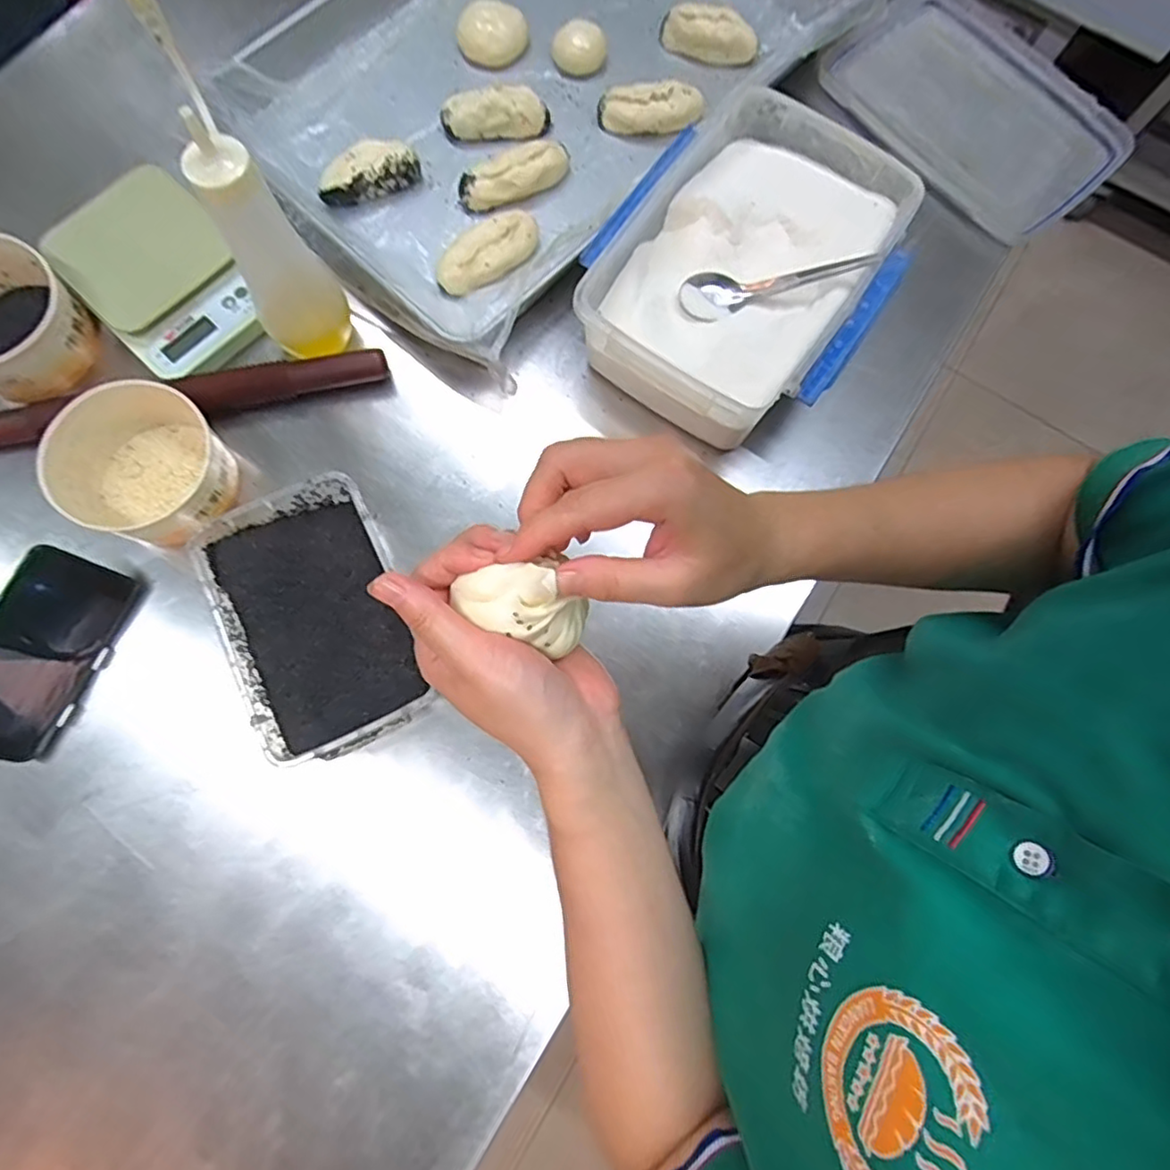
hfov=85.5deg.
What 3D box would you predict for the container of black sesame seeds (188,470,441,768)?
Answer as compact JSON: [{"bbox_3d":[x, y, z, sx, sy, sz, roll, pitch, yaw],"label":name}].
[{"bbox_3d":[-0.213,0.032,0.522,0.138,0.066,0.213,-23,79,-8],"label":"container of black sesame seeds"}]

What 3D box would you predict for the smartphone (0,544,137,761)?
[{"bbox_3d":[-0.434,0.055,0.500,0.007,0.079,0.161,14,73,42],"label":"smartphone"}]

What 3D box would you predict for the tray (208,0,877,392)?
[{"bbox_3d":[-0.050,-0.555,0.686,0.443,0.070,0.645,40,78,7],"label":"tray"}]

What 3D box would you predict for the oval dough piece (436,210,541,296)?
[{"bbox_3d":[-0.096,-0.332,0.630,0.112,0.024,0.050,-38,81,-10],"label":"oval dough piece"}]

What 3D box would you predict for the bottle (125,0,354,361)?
[{"bbox_3d":[-0.264,-0.294,0.508,0.073,0.239,0.102,-27,80,-8],"label":"bottle"}]

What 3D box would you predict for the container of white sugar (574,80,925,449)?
[{"bbox_3d":[0.149,-0.292,0.587,0.239,0.079,0.309,34,78,5],"label":"container of white sugar"}]

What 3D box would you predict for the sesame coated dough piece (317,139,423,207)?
[{"bbox_3d":[-0.222,-0.422,0.645,0.104,0.034,0.039,-22,79,-7],"label":"sesame coated dough piece"}]

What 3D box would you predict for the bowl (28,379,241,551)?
[{"bbox_3d":[-0.379,-0.102,0.548,0.149,0.069,0.129,32,78,5],"label":"bowl"}]

